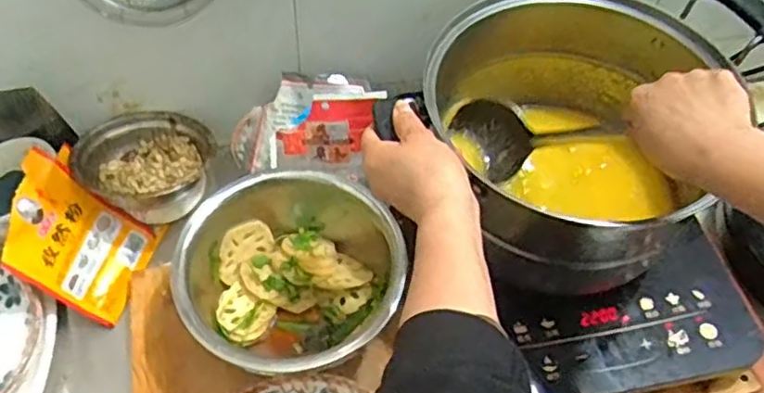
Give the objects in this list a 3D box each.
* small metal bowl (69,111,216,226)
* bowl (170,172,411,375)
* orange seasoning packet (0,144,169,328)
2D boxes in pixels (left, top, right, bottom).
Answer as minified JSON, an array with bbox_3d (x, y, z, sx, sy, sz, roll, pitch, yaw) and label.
[{"bbox_3d":[-0.265,-0.034,0.764,0.141,0.075,0.125,3,54,-1],"label":"small metal bowl"},{"bbox_3d":[-0.102,0.079,0.681,0.206,0.111,0.214,2,54,-2],"label":"bowl"},{"bbox_3d":[-0.311,0.040,0.695,0.018,0.164,0.128,-11,45,37],"label":"orange seasoning packet"}]

